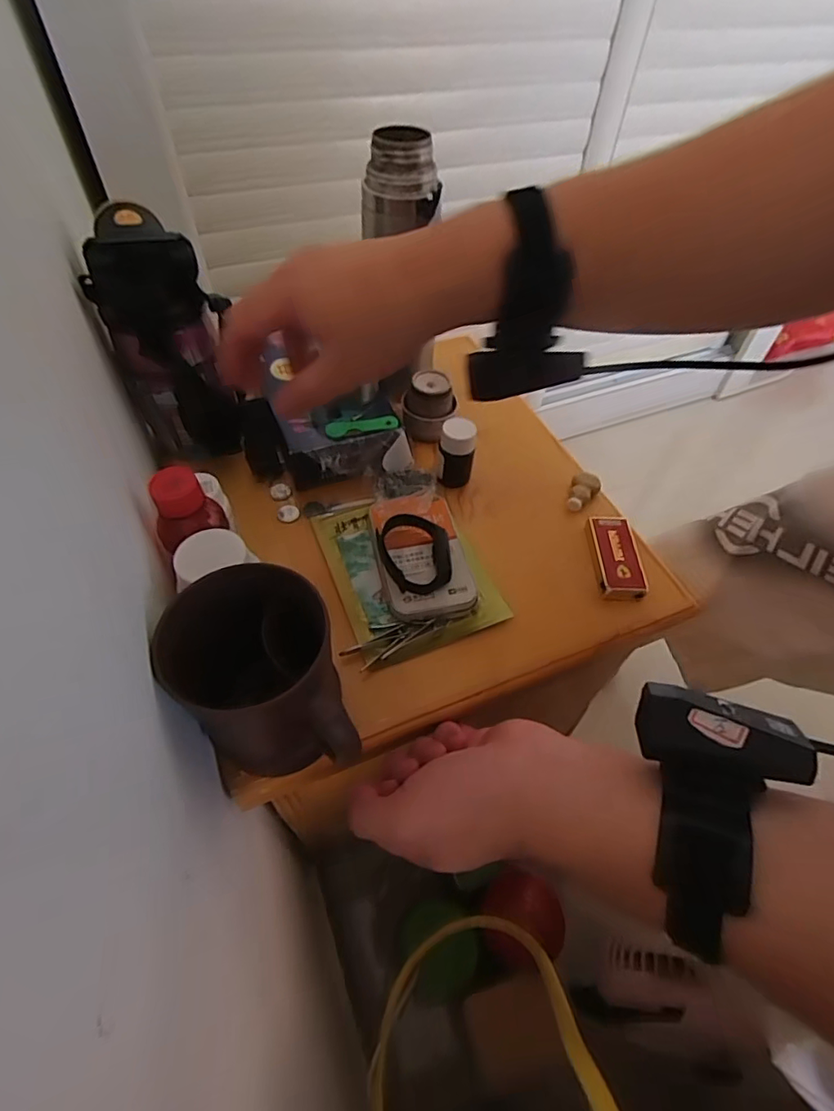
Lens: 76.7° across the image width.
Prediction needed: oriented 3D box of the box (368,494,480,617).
[{"bbox_3d":[0.002,-0.001,0.407,0.064,0.026,0.108,-9,54,-10],"label":"box"}]

